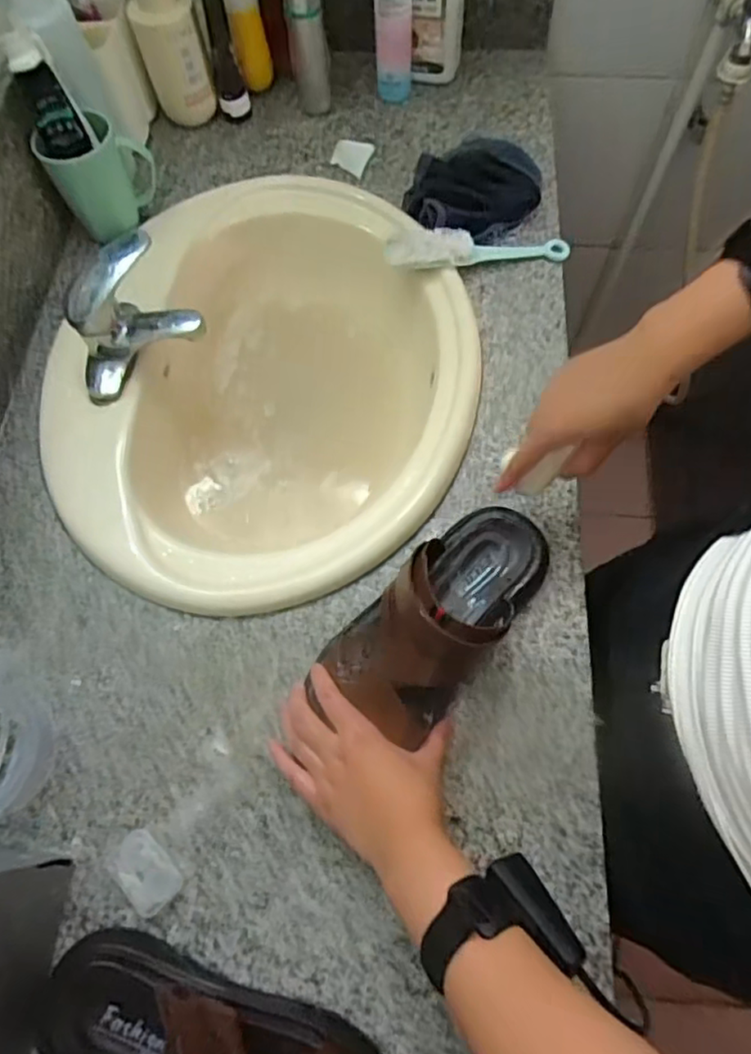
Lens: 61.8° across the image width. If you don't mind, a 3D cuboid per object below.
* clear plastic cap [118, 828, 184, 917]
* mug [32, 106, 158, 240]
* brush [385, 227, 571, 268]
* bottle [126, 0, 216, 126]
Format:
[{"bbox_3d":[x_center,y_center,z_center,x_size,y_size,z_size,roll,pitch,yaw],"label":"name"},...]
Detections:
[{"bbox_3d":[-0.177,0.266,0.488,0.036,0.016,0.058,-35,71,-11],"label":"clear plastic cap"},{"bbox_3d":[-0.308,-0.395,0.722,0.111,0.113,0.077,-24,69,-8],"label":"mug"},{"bbox_3d":[0.115,-0.310,0.697,0.207,0.040,0.045,-6,68,-1],"label":"brush"},{"bbox_3d":[-0.245,-0.583,0.749,0.077,0.206,0.072,-14,67,-5],"label":"bottle"}]

